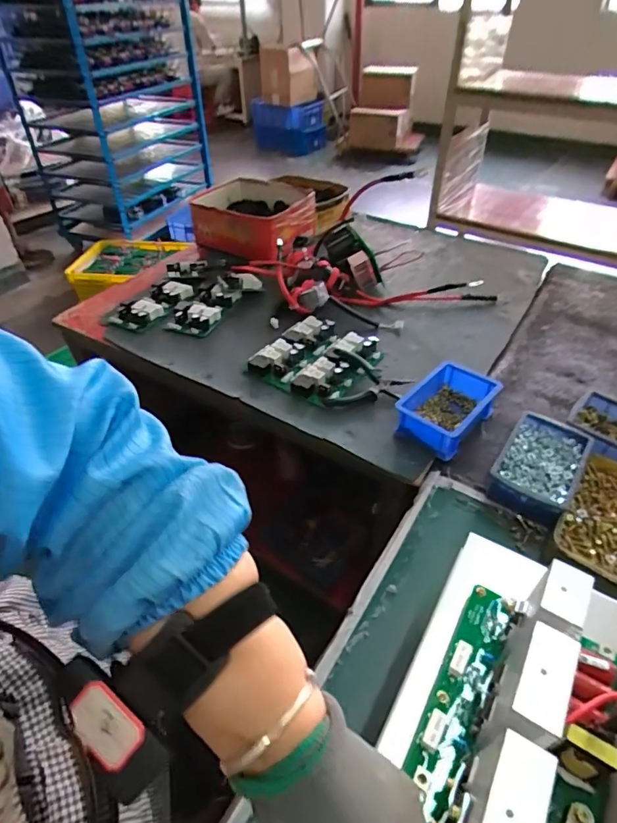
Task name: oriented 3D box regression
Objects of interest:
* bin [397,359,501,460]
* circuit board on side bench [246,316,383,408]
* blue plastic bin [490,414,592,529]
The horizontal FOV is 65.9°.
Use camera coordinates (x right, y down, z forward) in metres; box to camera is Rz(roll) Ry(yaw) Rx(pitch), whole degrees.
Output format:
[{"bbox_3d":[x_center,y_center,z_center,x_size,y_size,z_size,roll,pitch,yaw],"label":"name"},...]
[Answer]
[{"bbox_3d":[0.207,-0.006,0.711,0.099,0.058,0.152,31,51,30],"label":"bin"},{"bbox_3d":[0.018,-0.096,0.832,0.181,0.029,0.191,27,50,28],"label":"circuit board on side bench"},{"bbox_3d":[0.306,0.074,0.631,0.094,0.048,0.148,26,49,27],"label":"blue plastic bin"}]

